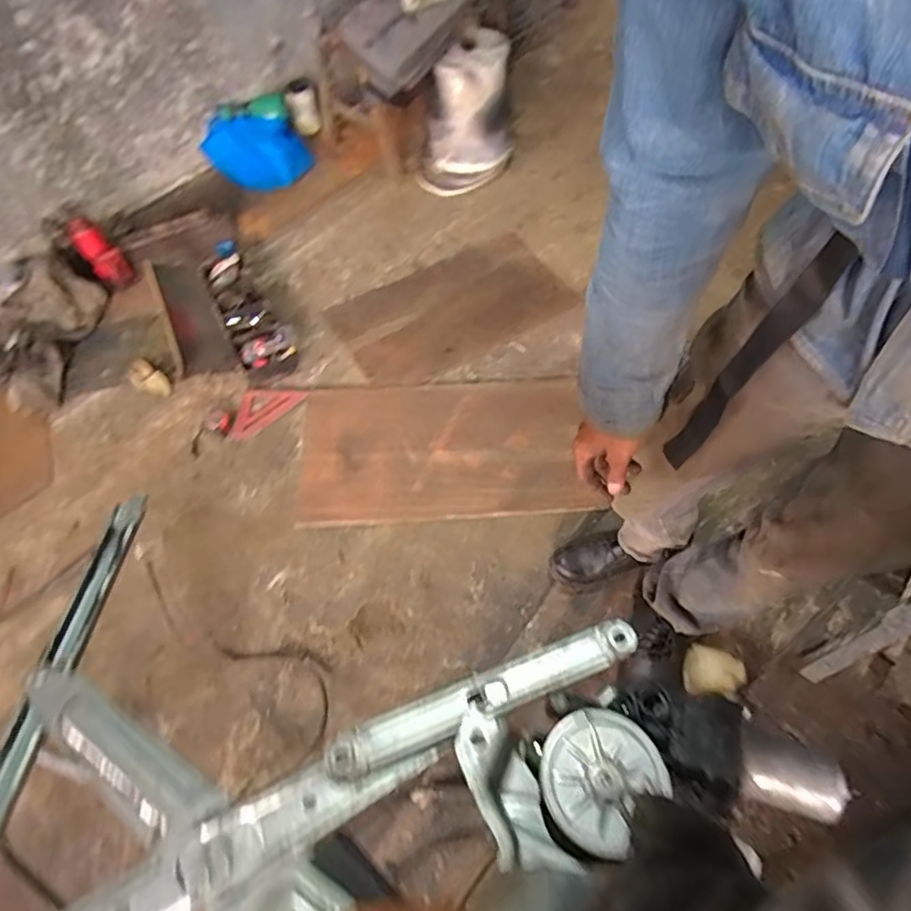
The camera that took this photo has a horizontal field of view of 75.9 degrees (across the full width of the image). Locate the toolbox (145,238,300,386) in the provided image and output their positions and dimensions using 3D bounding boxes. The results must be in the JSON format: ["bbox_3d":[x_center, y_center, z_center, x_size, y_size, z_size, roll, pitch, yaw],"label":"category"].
[{"bbox_3d":[-0.685,-0.431,1.676,0.296,0.134,0.611,-26,59,-13],"label":"toolbox"}]

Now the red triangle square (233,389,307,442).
[{"bbox_3d":[-0.514,-0.133,1.550,0.205,0.010,0.118,-38,73,-18],"label":"red triangle square"}]

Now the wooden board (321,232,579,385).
[{"bbox_3d":[-0.014,-0.450,1.735,0.658,0.019,0.411,-27,59,-14],"label":"wooden board"}]

